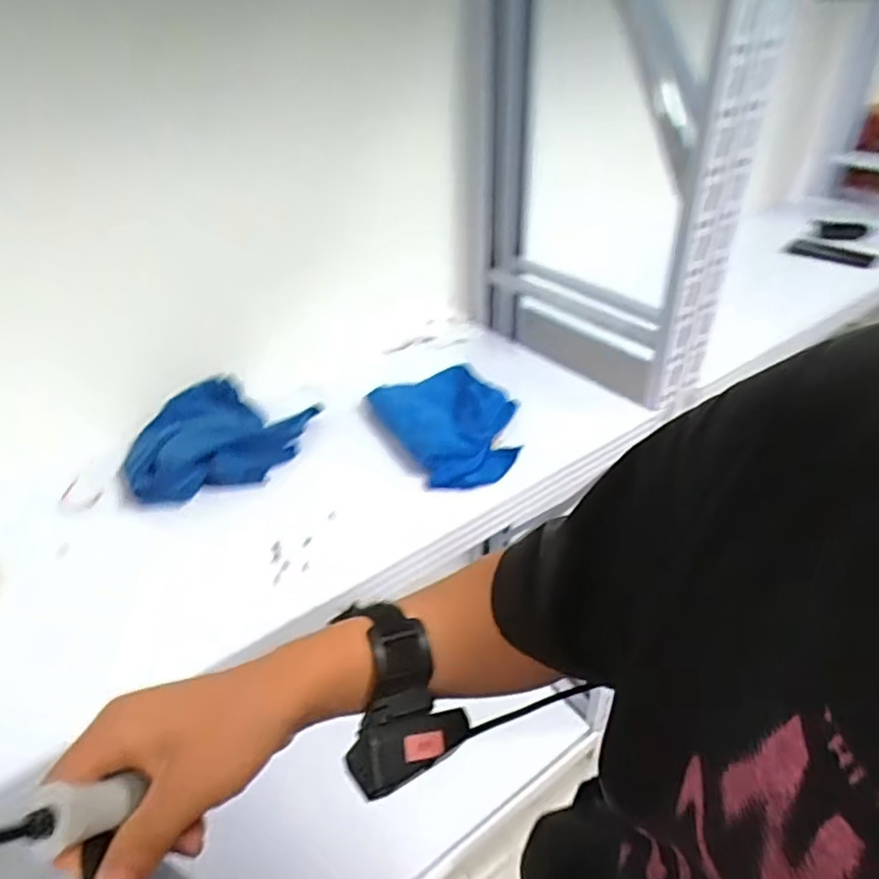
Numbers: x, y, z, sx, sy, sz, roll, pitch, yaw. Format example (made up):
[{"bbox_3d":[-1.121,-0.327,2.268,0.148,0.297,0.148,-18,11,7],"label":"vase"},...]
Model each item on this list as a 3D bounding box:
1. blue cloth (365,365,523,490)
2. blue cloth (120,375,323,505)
[{"bbox_3d":[0.019,-0.020,0.847,0.165,0.060,0.213,-20,38,-24],"label":"blue cloth"},{"bbox_3d":[-0.288,0.008,0.827,0.182,0.077,0.236,11,37,19],"label":"blue cloth"}]

